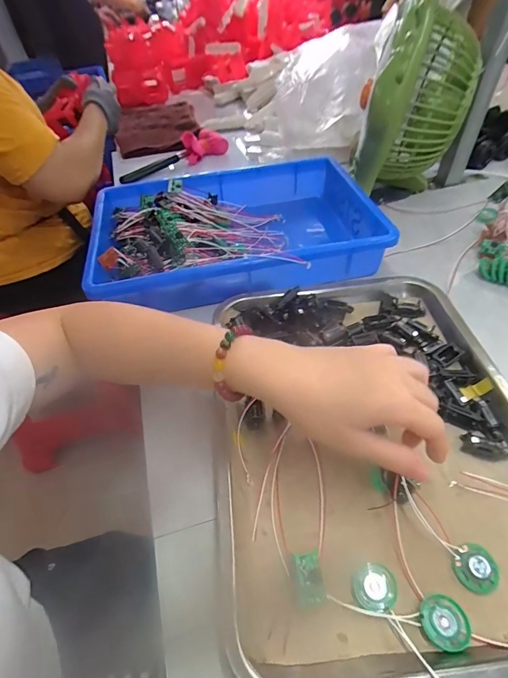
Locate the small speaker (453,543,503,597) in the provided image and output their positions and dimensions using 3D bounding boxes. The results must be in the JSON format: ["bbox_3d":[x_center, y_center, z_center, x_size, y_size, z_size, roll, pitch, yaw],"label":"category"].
[{"bbox_3d":[0.151,0.156,0.247,0.027,0.011,0.028,-3,47,3],"label":"small speaker"}]

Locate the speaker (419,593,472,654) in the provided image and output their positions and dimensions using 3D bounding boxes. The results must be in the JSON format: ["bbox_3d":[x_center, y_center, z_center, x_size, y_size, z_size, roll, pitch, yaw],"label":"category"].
[{"bbox_3d":[0.120,0.178,0.228,0.029,0.005,0.028,-3,47,3],"label":"speaker"}]

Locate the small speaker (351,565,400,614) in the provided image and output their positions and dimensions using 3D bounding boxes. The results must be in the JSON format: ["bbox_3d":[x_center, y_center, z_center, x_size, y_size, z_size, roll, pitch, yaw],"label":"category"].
[{"bbox_3d":[0.081,0.166,0.242,0.029,0.007,0.025,-15,48,-8],"label":"small speaker"}]

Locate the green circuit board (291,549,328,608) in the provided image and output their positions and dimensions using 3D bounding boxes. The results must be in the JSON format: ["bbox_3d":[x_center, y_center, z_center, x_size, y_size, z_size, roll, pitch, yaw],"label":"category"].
[{"bbox_3d":[0.036,0.160,0.243,0.019,0.004,0.030,-11,61,0],"label":"green circuit board"}]

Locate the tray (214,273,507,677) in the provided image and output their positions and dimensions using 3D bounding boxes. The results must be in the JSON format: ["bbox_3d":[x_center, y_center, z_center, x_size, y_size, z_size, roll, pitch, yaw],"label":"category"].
[{"bbox_3d":[0.099,0.071,0.322,0.262,0.031,0.349,-7,47,0],"label":"tray"}]

